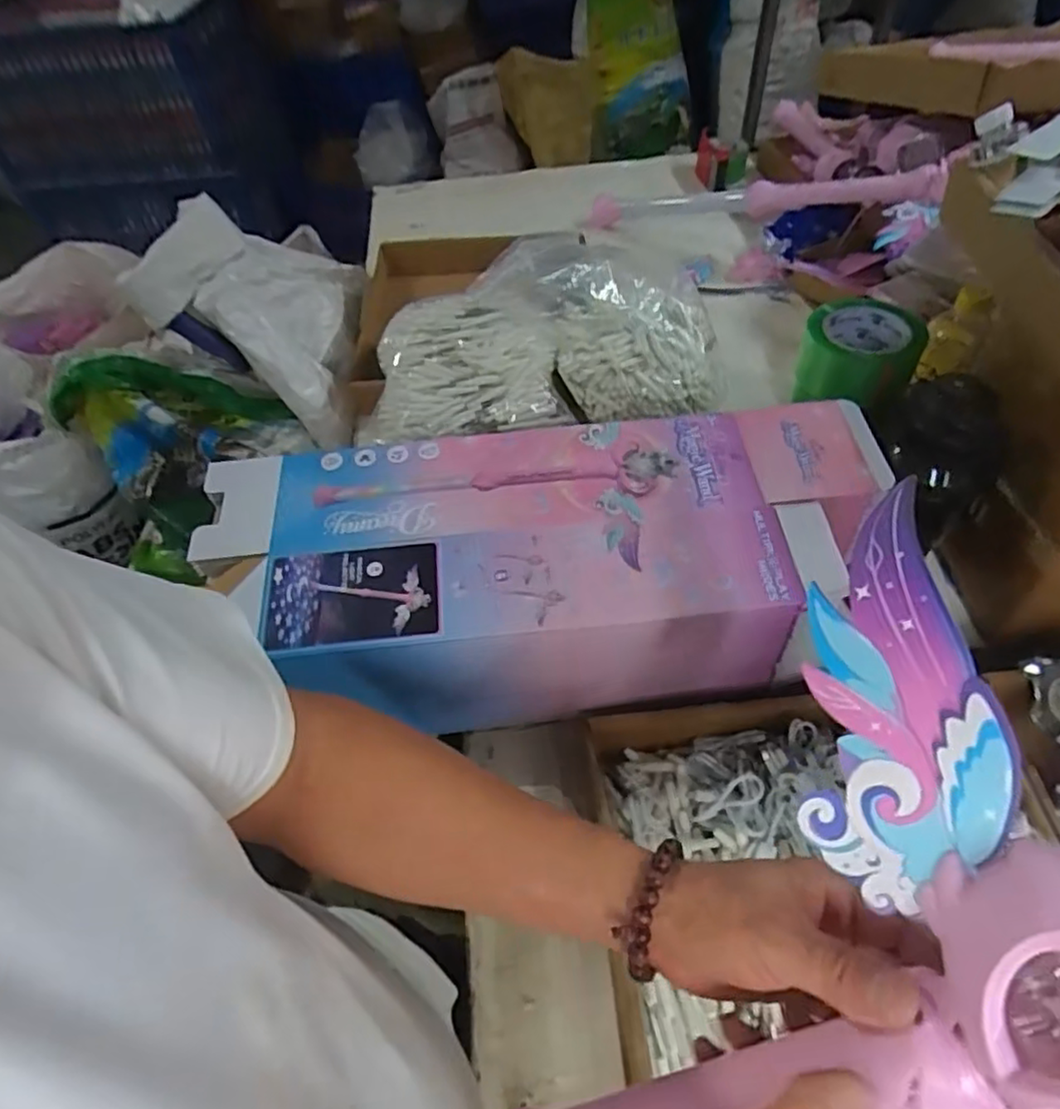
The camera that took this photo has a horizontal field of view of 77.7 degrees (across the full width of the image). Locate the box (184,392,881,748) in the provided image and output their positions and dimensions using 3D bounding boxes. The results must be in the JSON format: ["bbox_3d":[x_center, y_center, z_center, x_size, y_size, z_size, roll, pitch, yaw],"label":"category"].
[{"bbox_3d":[0.024,0.015,0.606,0.575,0.164,0.206,-8,52,-1],"label":"box"}]

